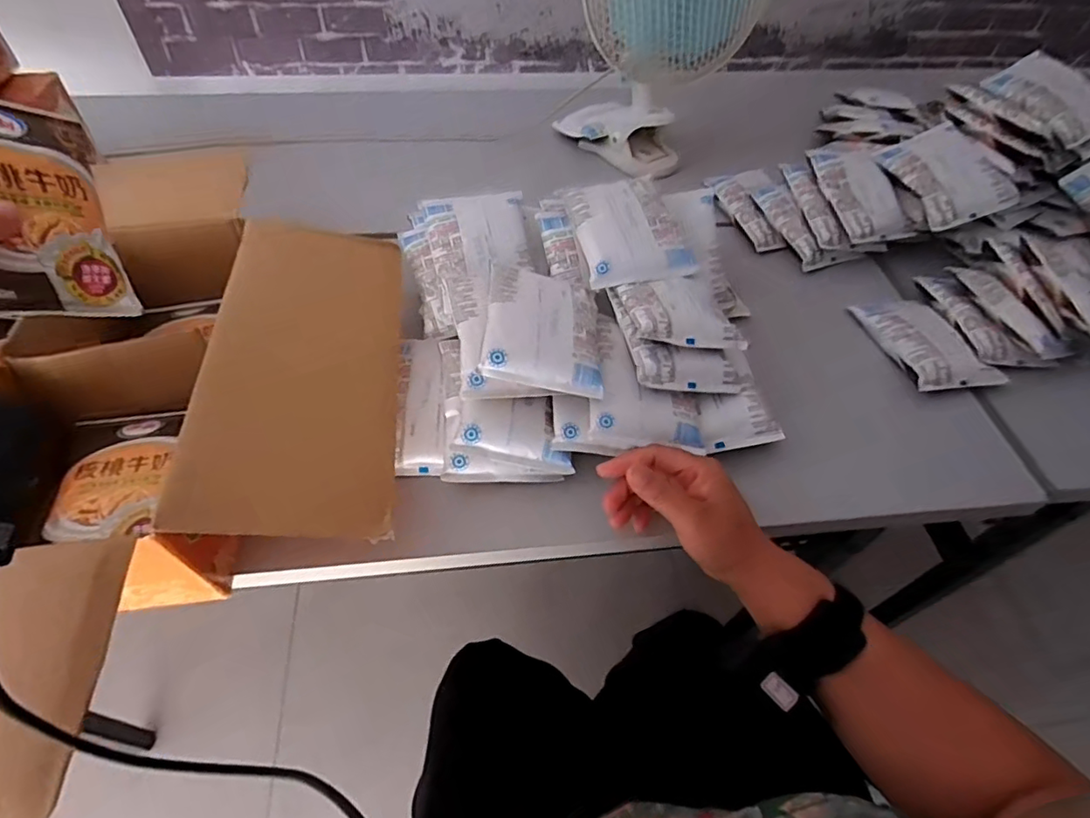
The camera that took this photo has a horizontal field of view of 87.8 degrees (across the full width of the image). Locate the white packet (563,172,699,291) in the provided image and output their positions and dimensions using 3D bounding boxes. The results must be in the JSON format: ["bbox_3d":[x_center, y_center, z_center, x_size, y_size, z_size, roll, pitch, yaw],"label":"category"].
[{"bbox_3d":[0.078,-0.165,0.522,0.098,0.031,0.116,-9,53,-10],"label":"white packet"}]

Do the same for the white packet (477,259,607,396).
[{"bbox_3d":[-0.001,-0.070,0.462,0.090,0.027,0.125,2,52,-1],"label":"white packet"}]

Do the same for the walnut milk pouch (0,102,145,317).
[{"bbox_3d":[-0.305,-0.120,0.327,0.097,0.016,0.131,-18,90,-60],"label":"walnut milk pouch"}]

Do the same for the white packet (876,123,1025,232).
[{"bbox_3d":[0.461,-0.270,0.645,0.100,0.026,0.127,-23,71,0],"label":"white packet"}]

